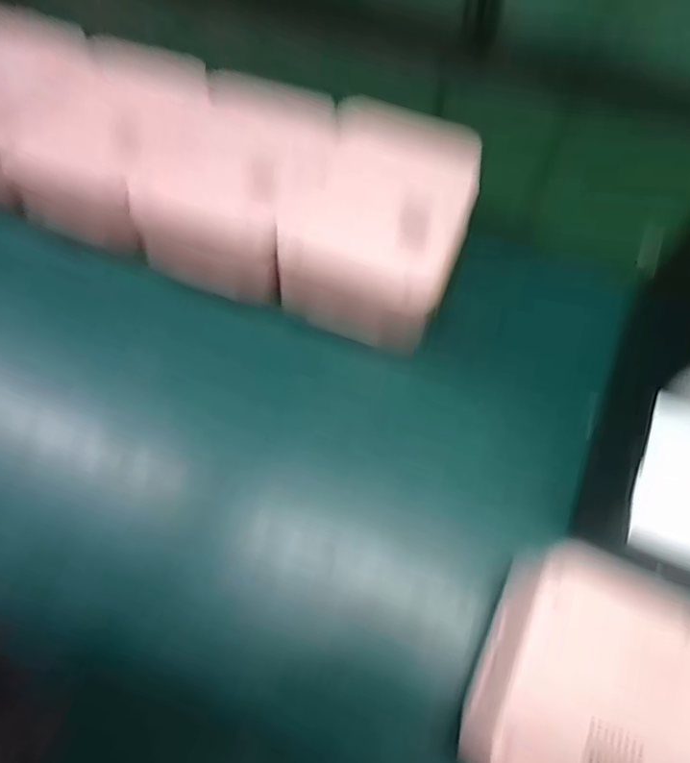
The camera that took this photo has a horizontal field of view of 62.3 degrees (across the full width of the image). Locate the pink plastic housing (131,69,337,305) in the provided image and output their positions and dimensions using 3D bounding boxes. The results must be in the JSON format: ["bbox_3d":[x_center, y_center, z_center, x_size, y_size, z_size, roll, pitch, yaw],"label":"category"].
[{"bbox_3d":[-0.070,-0.132,0.379,0.099,0.050,0.134,18,65,9],"label":"pink plastic housing"}]

